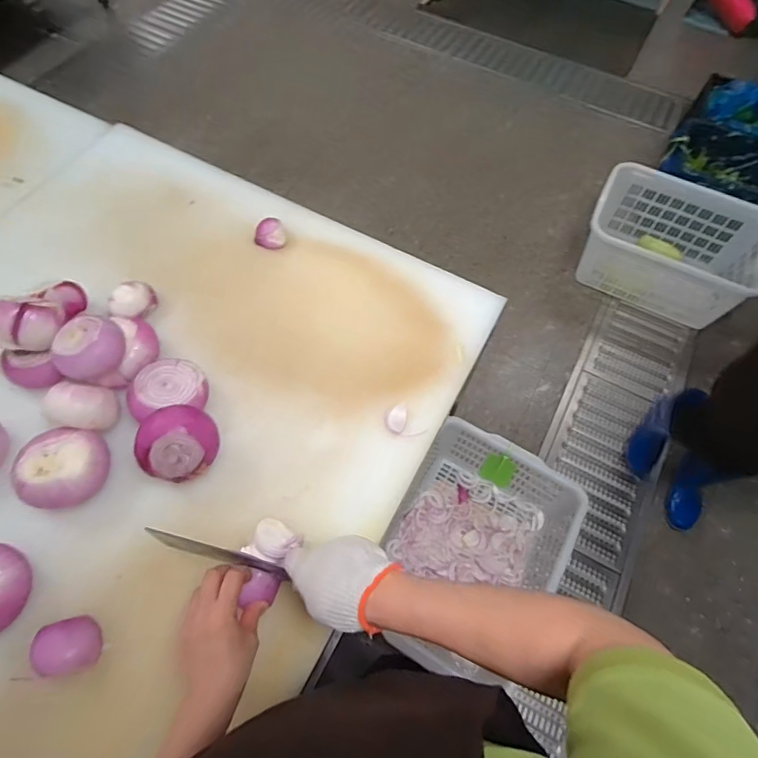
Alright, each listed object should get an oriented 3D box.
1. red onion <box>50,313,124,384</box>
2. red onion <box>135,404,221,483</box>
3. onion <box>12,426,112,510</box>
[{"bbox_3d":[-0.367,-0.037,0.620,0.076,0.056,0.070,1,62,-3],"label":"red onion"},{"bbox_3d":[-0.244,0.081,0.595,0.095,0.066,0.079,-32,68,-18],"label":"red onion"},{"bbox_3d":[-0.380,0.104,0.589,0.090,0.058,0.085,1,62,-3],"label":"onion"}]

